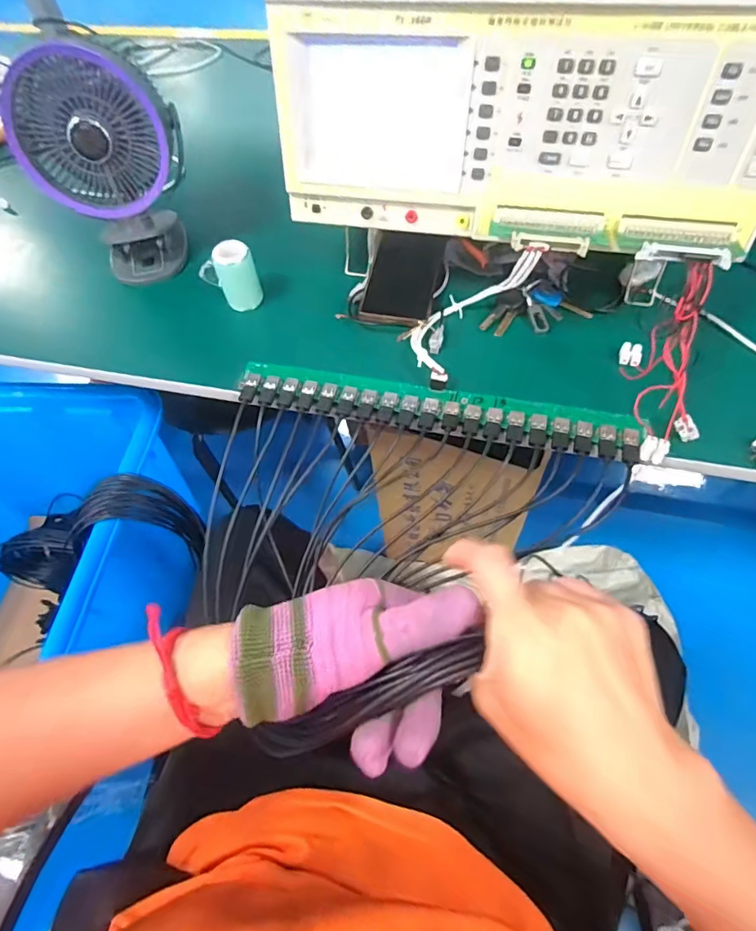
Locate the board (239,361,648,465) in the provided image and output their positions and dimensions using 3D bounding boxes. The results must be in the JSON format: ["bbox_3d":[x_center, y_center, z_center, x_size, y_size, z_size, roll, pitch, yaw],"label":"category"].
[{"bbox_3d":[0.050,-0.055,0.464,0.374,0.013,0.058,11,60,10],"label":"board"}]

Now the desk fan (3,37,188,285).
[{"bbox_3d":[-0.283,-0.314,0.529,0.160,0.204,0.078,-24,60,-11],"label":"desk fan"}]

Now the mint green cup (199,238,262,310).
[{"bbox_3d":[-0.163,-0.208,0.541,0.059,0.069,0.040,-19,59,-8],"label":"mint green cup"}]

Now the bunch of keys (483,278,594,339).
[{"bbox_3d":[0.163,-0.168,0.521,0.110,0.019,0.060,-23,60,-10],"label":"bunch of keys"}]

